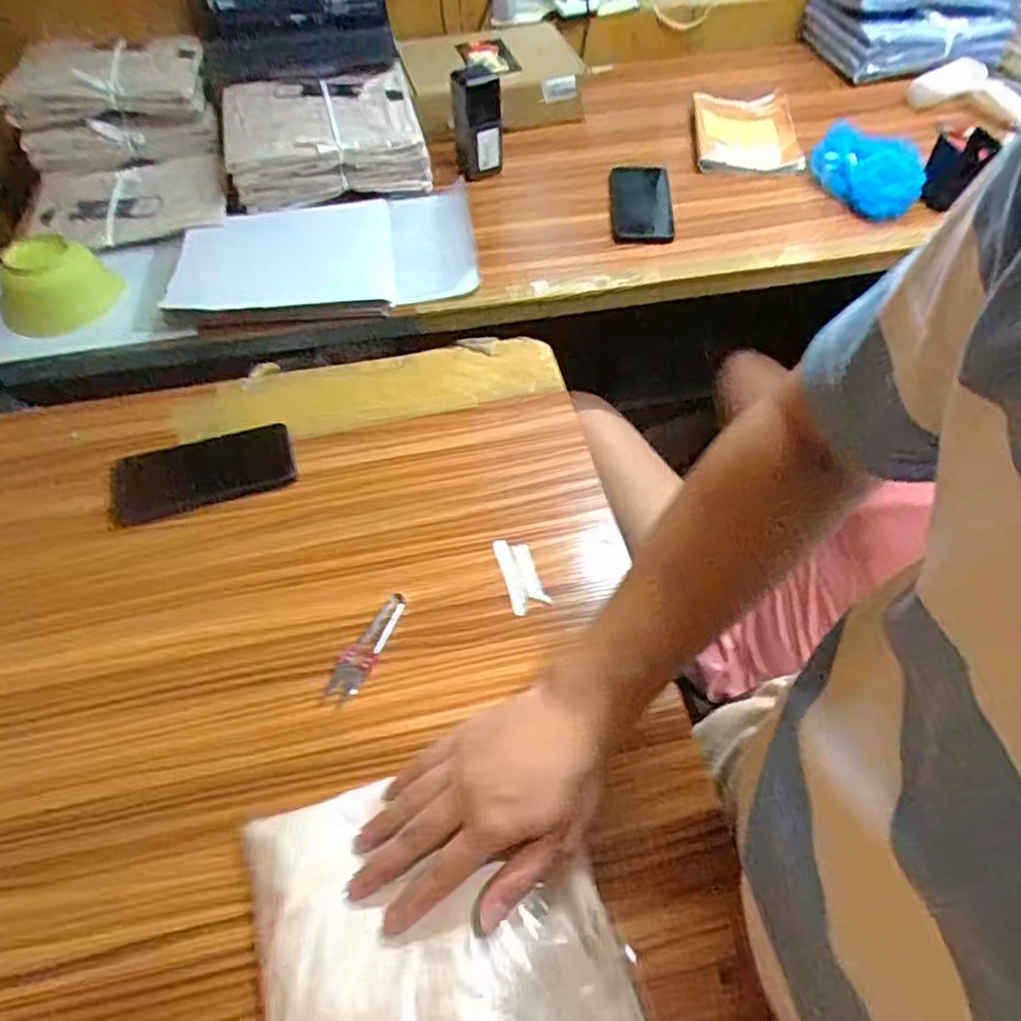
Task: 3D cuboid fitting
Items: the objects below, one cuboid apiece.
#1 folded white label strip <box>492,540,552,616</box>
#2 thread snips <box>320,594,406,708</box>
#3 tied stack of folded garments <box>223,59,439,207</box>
[{"bbox_3d":[0.008,0.054,0.605,0.032,0.004,0.075,-15,54,-12],"label":"folded white label strip"},{"bbox_3d":[-0.118,0.110,0.562,0.029,0.008,0.100,22,56,16],"label":"thread snips"},{"bbox_3d":[-0.255,-0.510,0.953,0.262,0.091,0.185,-15,54,-12],"label":"tied stack of folded garments"}]

